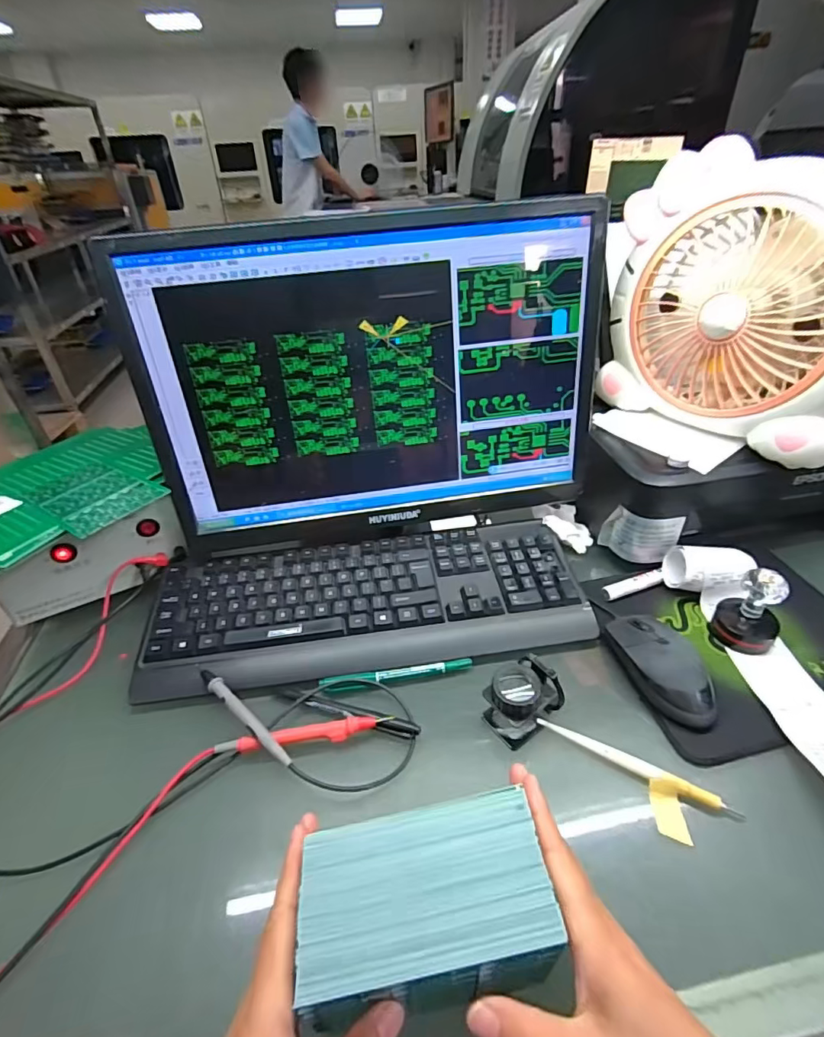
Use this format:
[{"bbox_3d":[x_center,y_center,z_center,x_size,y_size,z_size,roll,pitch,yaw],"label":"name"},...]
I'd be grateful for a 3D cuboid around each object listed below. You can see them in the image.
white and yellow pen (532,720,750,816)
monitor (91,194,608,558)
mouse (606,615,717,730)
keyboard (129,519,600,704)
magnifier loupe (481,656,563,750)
[{"bbox_3d":[0.168,0.189,0.378,0.145,0.008,0.012,18,41,26],"label":"white and yellow pen"},{"bbox_3d":[-0.033,-0.123,0.491,0.438,0.291,0.064,-8,37,-7],"label":"monitor"},{"bbox_3d":[0.220,0.129,0.439,0.048,0.035,0.114,-12,37,-13],"label":"mouse"},{"bbox_3d":[-0.044,0.086,0.510,0.431,0.037,0.161,-6,36,-5],"label":"keyboard"},{"bbox_3d":[0.094,0.146,0.408,0.065,0.052,0.043,-25,41,-27],"label":"magnifier loupe"}]

